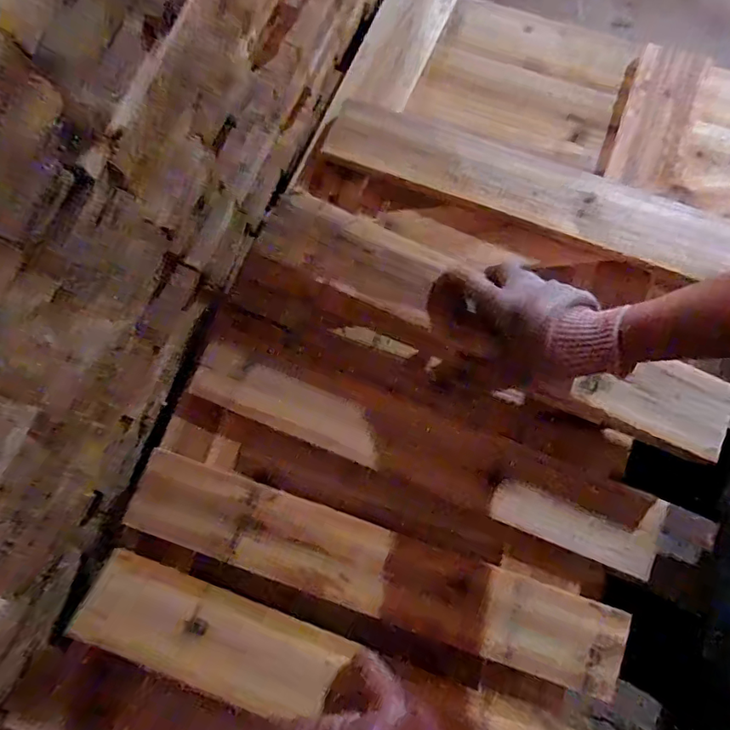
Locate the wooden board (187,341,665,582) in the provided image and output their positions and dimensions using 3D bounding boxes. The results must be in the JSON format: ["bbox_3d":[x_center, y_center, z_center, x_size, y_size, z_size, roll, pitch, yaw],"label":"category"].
[{"bbox_3d":[0.057,0.095,0.546,0.506,0.014,0.062,22,79,2],"label":"wooden board"}]

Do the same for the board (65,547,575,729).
[{"bbox_3d":[-0.028,0.305,0.487,0.509,0.023,0.084,20,47,4],"label":"board"}]

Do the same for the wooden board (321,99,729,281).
[{"bbox_3d":[0.192,-0.200,0.591,0.480,0.027,0.083,22,79,2],"label":"wooden board"}]

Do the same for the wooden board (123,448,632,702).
[{"bbox_3d":[0.005,0.206,0.523,0.507,0.014,0.081,19,79,1],"label":"wooden board"}]

